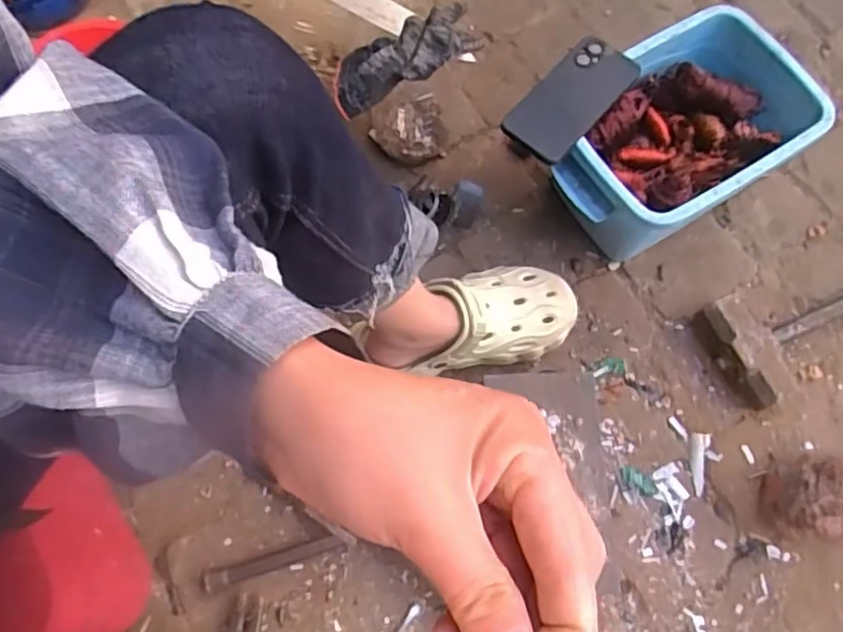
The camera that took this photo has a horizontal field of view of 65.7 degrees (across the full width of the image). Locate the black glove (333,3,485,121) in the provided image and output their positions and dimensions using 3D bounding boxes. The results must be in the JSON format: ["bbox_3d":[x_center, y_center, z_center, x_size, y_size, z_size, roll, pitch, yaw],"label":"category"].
[{"bbox_3d":[-0.019,-0.273,0.681,0.168,0.048,0.067,-29,73,-9],"label":"black glove"}]

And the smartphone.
[{"bbox_3d":[0.157,-0.229,0.680,0.075,0.014,0.149,43,81,-2],"label":"smartphone"}]

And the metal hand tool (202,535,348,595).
[{"bbox_3d":[-0.152,0.257,0.684,0.149,0.021,0.020,-16,72,-4],"label":"metal hand tool"}]

